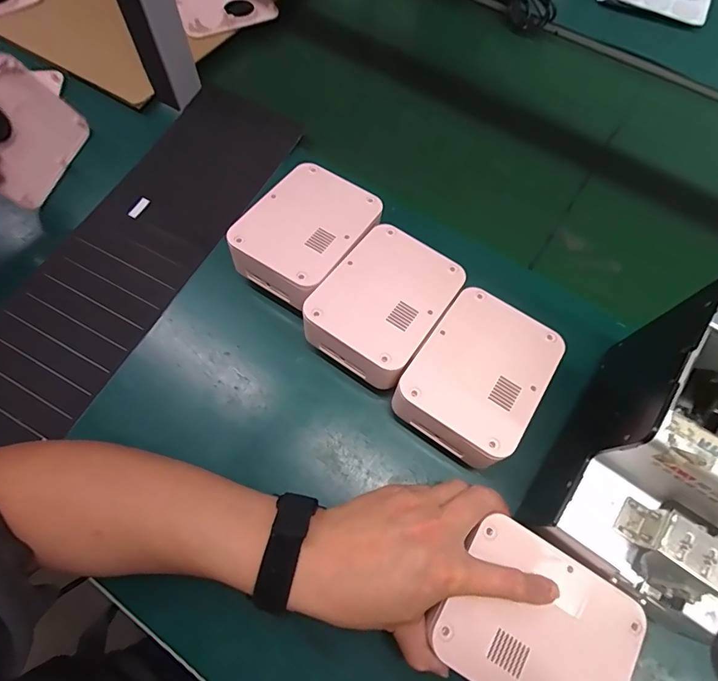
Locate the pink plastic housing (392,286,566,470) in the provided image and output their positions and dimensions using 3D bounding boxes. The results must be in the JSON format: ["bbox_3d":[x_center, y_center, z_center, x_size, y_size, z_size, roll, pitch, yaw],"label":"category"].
[{"bbox_3d":[0.100,0.031,0.370,0.096,0.065,0.130,33,69,12],"label":"pink plastic housing"}]

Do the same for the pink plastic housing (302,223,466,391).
[{"bbox_3d":[0.024,-0.030,0.393,0.102,0.063,0.135,33,69,12],"label":"pink plastic housing"}]

